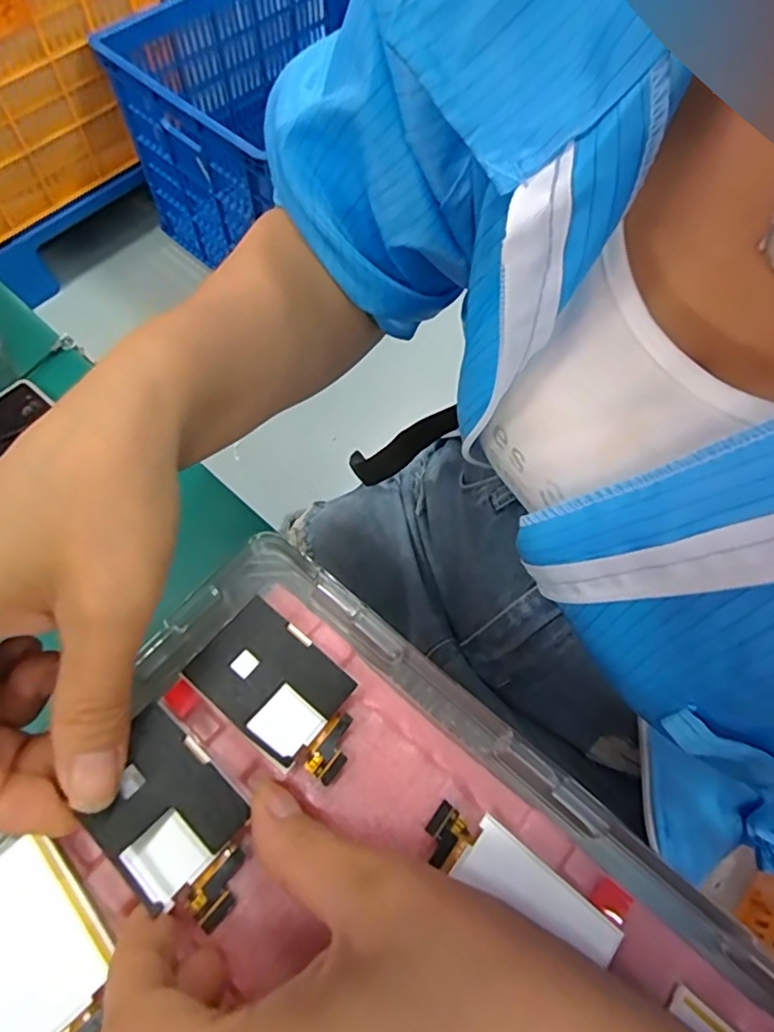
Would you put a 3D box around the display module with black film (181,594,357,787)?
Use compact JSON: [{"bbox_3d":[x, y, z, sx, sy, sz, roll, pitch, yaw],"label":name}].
[{"bbox_3d":[-0.034,0.056,0.187,0.057,0.004,0.034,38,69,14],"label":"display module with black film"}]

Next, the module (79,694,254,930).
[{"bbox_3d":[-0.063,0.089,0.171,0.056,0.004,0.034,43,63,11],"label":"module"}]

